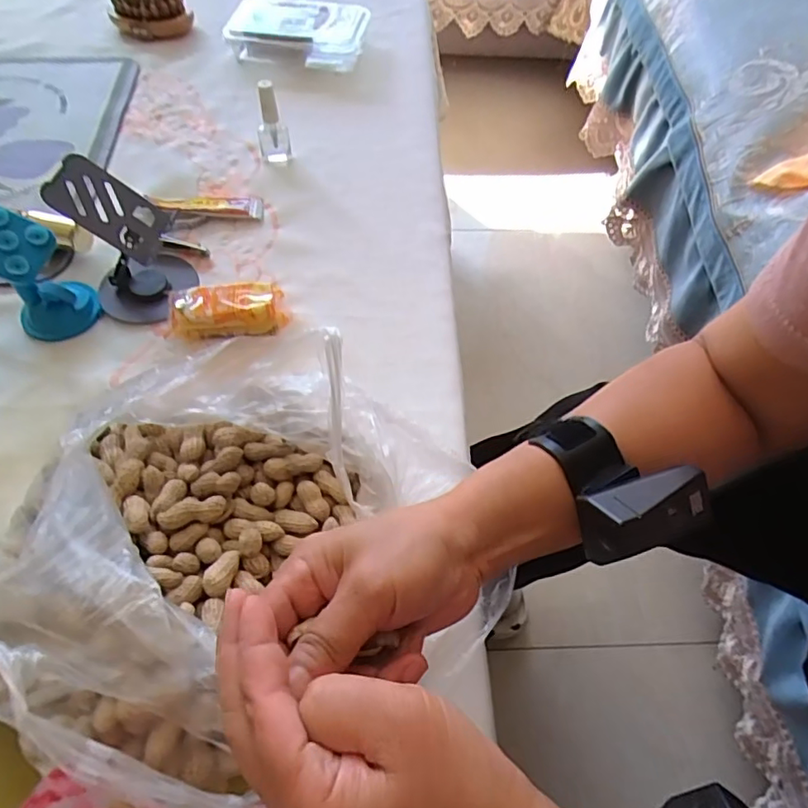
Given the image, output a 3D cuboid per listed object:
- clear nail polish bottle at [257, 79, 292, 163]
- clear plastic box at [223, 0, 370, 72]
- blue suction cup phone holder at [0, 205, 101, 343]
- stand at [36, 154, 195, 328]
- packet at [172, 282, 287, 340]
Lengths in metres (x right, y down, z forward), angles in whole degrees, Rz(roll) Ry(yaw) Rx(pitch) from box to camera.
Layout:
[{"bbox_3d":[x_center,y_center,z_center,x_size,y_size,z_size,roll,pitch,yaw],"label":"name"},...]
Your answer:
[{"bbox_3d":[-0.135,-0.287,0.570,0.032,0.078,0.025,-13,59,-11],"label":"clear nail polish bottle"},{"bbox_3d":[-0.130,-0.469,0.703,0.159,0.040,0.099,6,58,1],"label":"clear plastic box"},{"bbox_3d":[-0.297,-0.107,0.435,0.075,0.104,0.061,15,58,6],"label":"blue suction cup phone holder"},{"bbox_3d":[-0.222,-0.131,0.448,0.077,0.108,0.075,-23,62,-17],"label":"stand"},{"bbox_3d":[-0.147,-0.078,0.465,0.090,0.028,0.041,-8,59,-8],"label":"packet"}]

